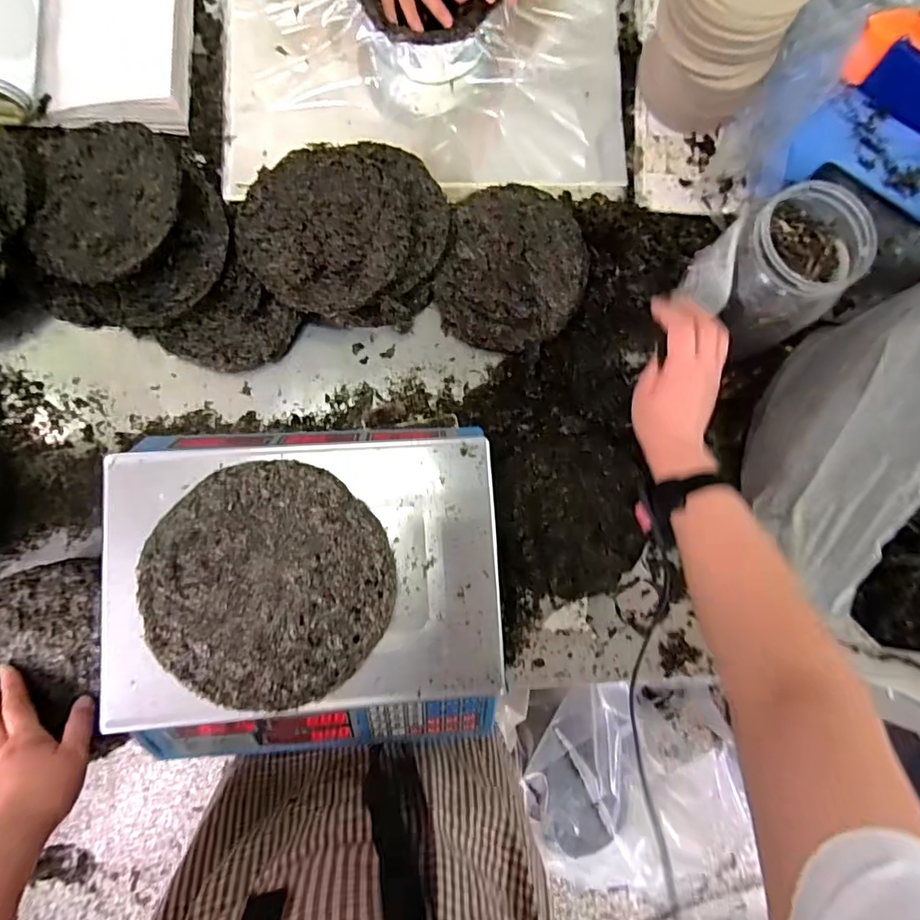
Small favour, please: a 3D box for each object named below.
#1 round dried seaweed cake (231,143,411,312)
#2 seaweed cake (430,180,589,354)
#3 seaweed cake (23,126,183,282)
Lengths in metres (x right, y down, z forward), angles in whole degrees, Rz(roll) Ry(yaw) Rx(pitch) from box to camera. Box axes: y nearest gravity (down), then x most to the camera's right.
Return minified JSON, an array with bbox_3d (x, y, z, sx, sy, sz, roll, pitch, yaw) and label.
[{"bbox_3d":[-0.160,-0.275,0.600,0.194,0.037,0.201,0,84,-4],"label":"round dried seaweed cake"},{"bbox_3d":[0.068,-0.240,0.633,0.177,0.035,0.187,12,83,-3],"label":"seaweed cake"},{"bbox_3d":[-0.407,-0.299,0.580,0.174,0.011,0.188,7,82,9],"label":"seaweed cake"}]

